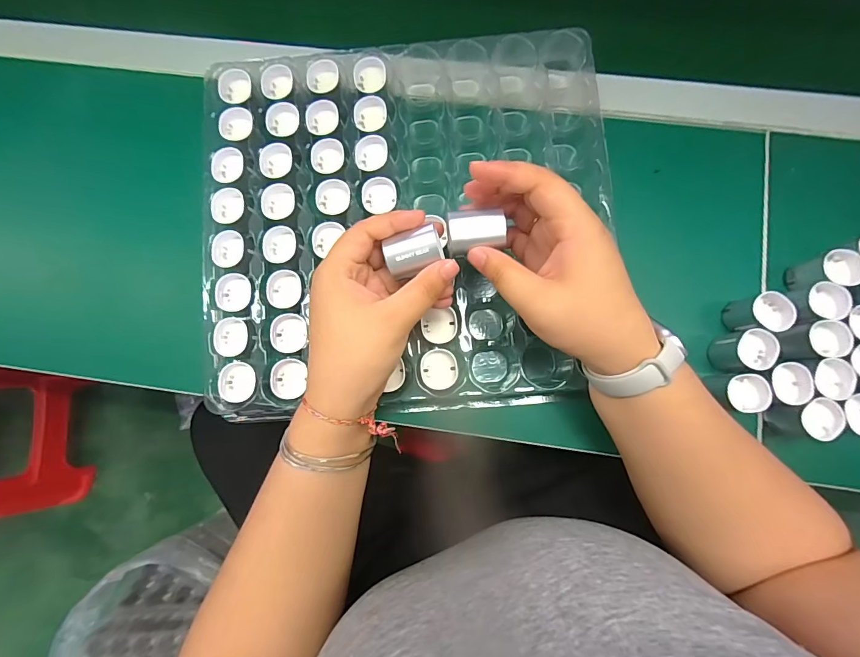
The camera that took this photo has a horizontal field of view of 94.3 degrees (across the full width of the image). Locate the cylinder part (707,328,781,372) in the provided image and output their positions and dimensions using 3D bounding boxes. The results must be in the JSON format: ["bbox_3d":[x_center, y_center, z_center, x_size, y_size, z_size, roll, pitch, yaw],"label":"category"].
[{"bbox_3d":[0.244,0.018,0.313,0.030,0.034,0.030,-4,82,1],"label":"cylinder part"}]

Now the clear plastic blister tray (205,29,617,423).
[{"bbox_3d":[-0.017,-0.085,0.339,0.322,0.047,0.300,-4,82,1],"label":"clear plastic blister tray"}]

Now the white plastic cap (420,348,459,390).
[{"bbox_3d":[0.007,0.032,0.311,0.028,0.008,0.031,-6,82,1],"label":"white plastic cap"}]

